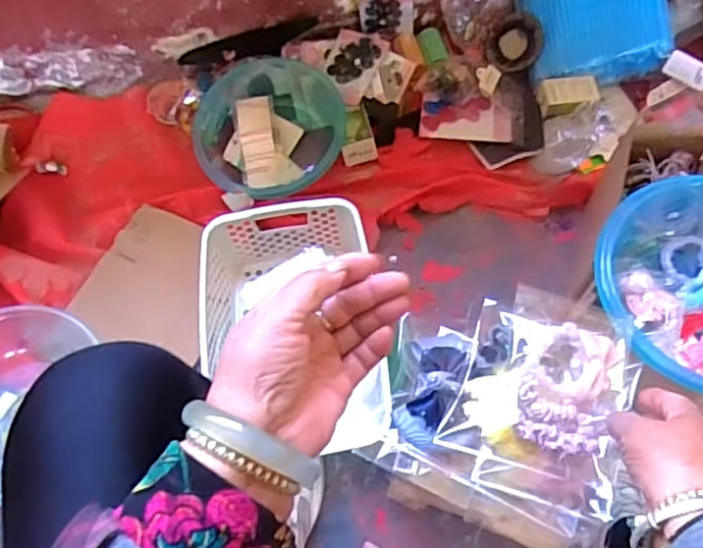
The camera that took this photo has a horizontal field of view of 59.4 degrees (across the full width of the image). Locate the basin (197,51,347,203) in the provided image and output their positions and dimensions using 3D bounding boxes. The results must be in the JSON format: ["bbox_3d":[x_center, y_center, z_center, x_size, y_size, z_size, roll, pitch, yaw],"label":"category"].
[{"bbox_3d":[-0.129,-0.229,0.946,0.211,0.071,0.250,-21,64,-8],"label":"basin"}]

